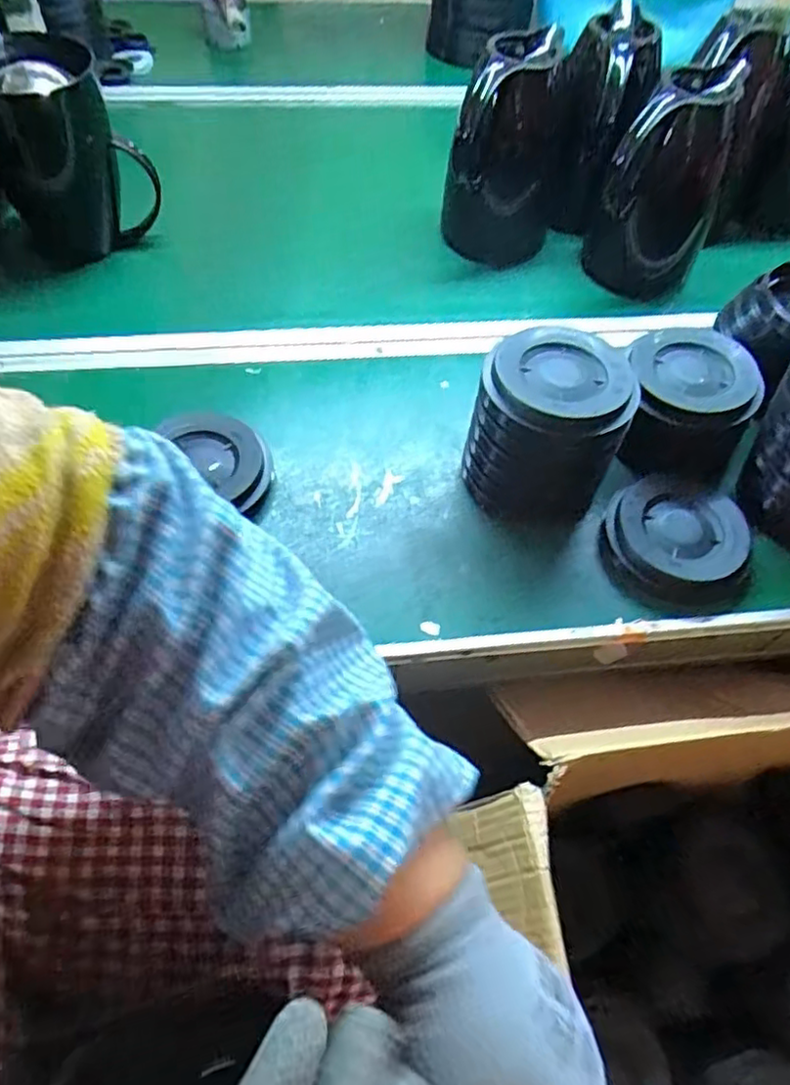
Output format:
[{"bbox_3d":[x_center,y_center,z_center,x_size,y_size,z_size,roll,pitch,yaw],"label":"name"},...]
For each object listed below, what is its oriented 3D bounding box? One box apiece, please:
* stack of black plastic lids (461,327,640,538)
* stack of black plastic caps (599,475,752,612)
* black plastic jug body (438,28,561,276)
[{"bbox_3d":[0.122,-0.089,0.561,0.119,0.127,0.113,27,59,14],"label":"stack of black plastic lids"},{"bbox_3d":[0.240,0.000,0.566,0.115,0.034,0.119,-4,57,-5],"label":"stack of black plastic caps"},{"bbox_3d":[0.124,-0.433,0.755,0.123,0.207,0.123,13,57,6],"label":"black plastic jug body"}]

